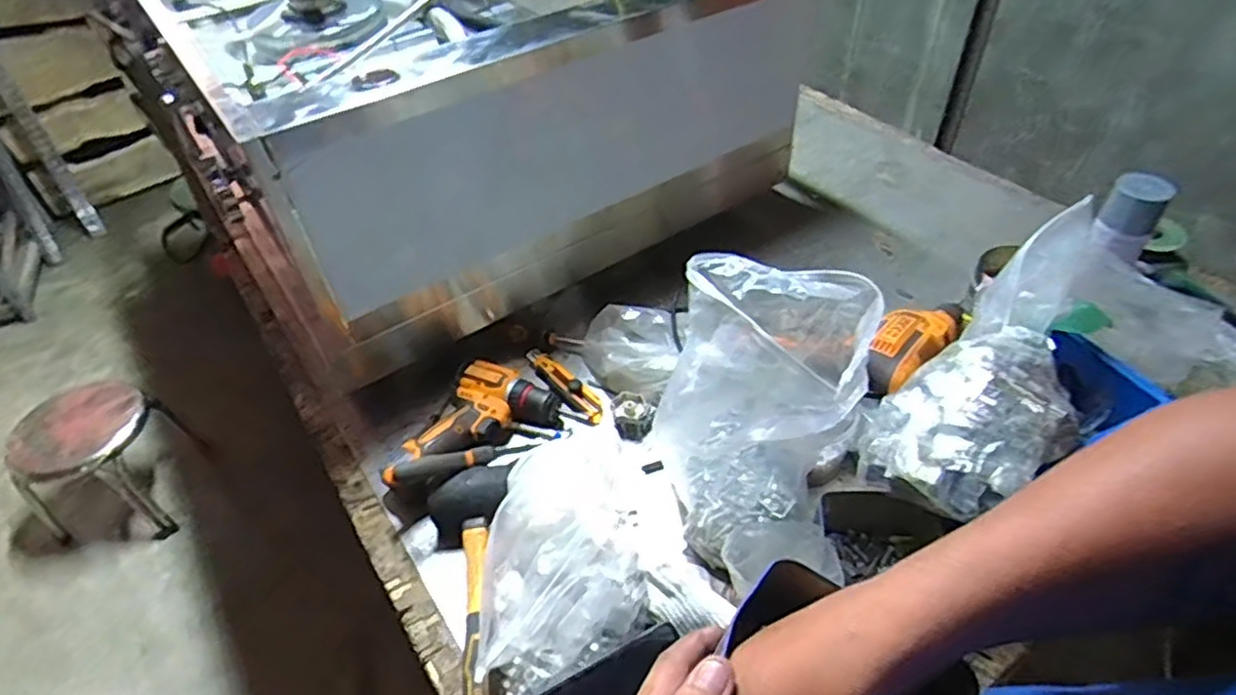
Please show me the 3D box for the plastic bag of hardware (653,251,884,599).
[{"bbox_3d":[0.140,0.066,0.713,0.184,0.274,0.185,10,46,14],"label":"plastic bag of hardware"}]

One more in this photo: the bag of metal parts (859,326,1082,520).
[{"bbox_3d":[0.358,0.071,0.697,0.205,0.092,0.156,-27,49,-22],"label":"bag of metal parts"}]

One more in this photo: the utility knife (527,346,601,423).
[{"bbox_3d":[-0.072,0.046,0.950,0.037,0.021,0.164,-31,50,-24],"label":"utility knife"}]

